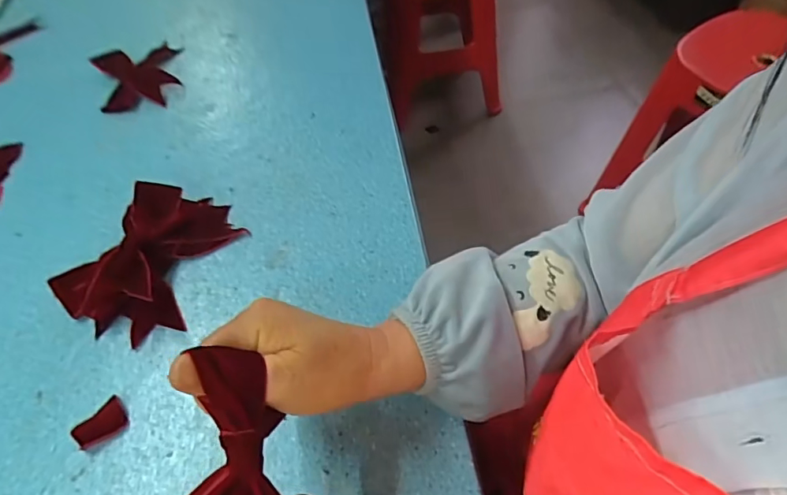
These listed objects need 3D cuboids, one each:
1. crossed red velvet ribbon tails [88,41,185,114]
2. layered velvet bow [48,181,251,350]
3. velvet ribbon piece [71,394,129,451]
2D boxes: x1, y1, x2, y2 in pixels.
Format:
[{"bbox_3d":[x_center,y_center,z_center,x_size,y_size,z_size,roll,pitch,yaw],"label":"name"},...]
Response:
[{"bbox_3d":[-0.309,-0.215,0.604,0.096,0.019,0.135,-21,54,-12],"label":"crossed red velvet ribbon tails"},{"bbox_3d":[-0.199,0.002,0.417,0.110,0.044,0.148,25,58,21],"label":"layered velvet bow"},{"bbox_3d":[-0.205,0.123,0.349,0.034,0.004,0.028,-35,58,-21],"label":"velvet ribbon piece"}]

